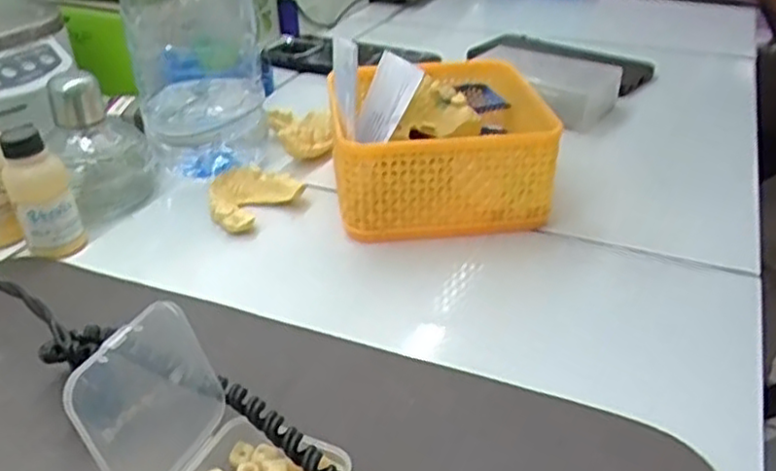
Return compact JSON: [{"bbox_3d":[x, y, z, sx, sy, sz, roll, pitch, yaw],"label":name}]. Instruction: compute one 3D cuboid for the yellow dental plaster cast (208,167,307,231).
[{"bbox_3d":[-0.083,-0.024,0.452,0.057,0.021,0.047,-7,32,-13],"label":"yellow dental plaster cast"}]

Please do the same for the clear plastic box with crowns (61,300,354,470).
[{"bbox_3d":[-0.058,0.076,0.249,0.083,0.062,0.056,14,34,21],"label":"clear plastic box with crowns"}]

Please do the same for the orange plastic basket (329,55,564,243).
[{"bbox_3d":[0.035,-0.069,0.471,0.124,0.062,0.149,0,32,-1],"label":"orange plastic basket"}]

